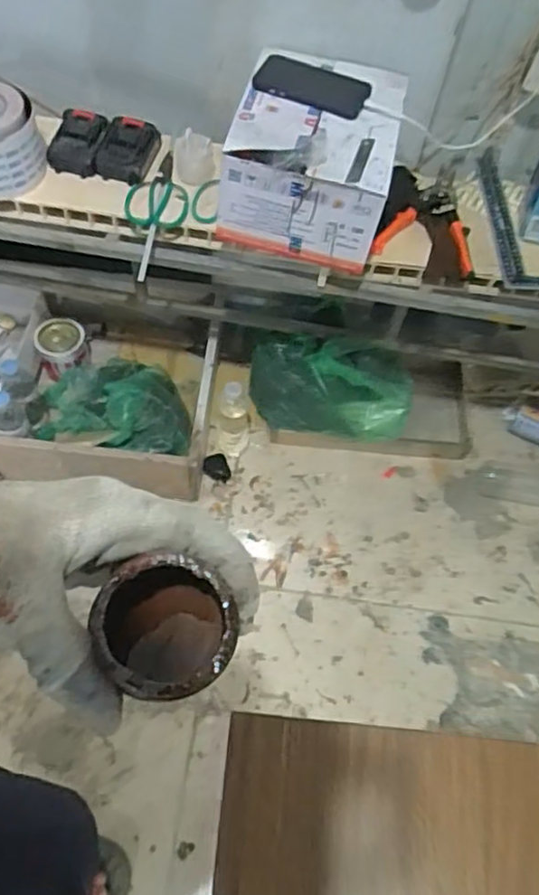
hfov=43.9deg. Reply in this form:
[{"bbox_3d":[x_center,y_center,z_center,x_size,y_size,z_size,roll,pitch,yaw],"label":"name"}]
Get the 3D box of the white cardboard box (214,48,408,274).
[{"bbox_3d":[0.068,-0.418,0.972,0.228,0.160,0.248,18,60,5],"label":"white cardboard box"}]

